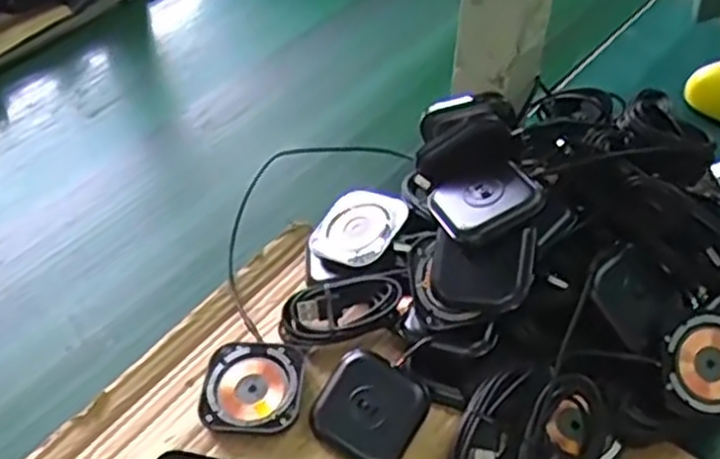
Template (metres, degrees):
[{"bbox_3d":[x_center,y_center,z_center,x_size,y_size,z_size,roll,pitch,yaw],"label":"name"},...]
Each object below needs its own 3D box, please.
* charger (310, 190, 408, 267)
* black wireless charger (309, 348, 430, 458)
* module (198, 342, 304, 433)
[{"bbox_3d":[-0.001,-0.002,0.527,0.067,0.004,0.060,18,62,43],"label":"charger"},{"bbox_3d":[0.005,0.103,0.449,0.059,0.021,0.055,26,54,18],"label":"black wireless charger"},{"bbox_3d":[-0.064,0.093,0.462,0.057,0.007,0.057,4,50,1],"label":"module"}]

